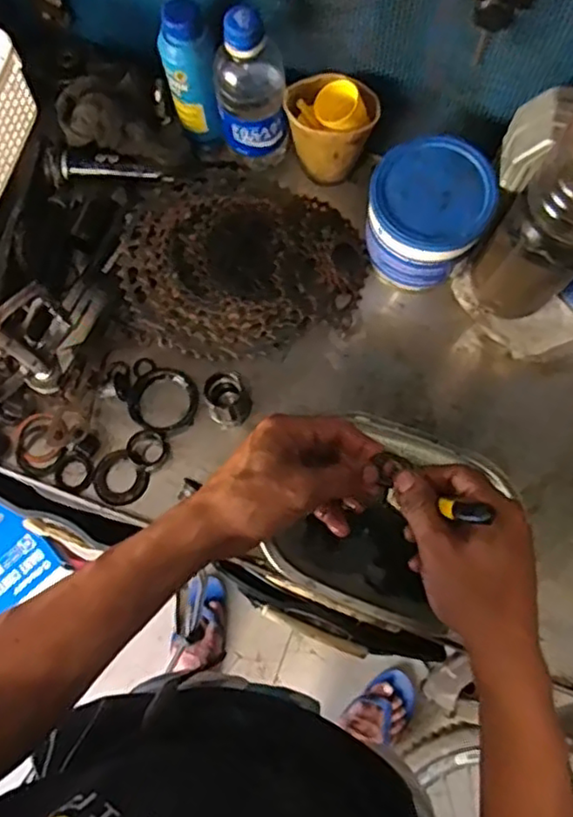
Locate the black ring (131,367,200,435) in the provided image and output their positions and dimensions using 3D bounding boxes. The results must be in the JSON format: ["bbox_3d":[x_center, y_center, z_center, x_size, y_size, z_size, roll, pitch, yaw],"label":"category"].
[{"bbox_3d":[-0.111,-0.008,0.592,0.065,0.010,0.060,0,74,2],"label":"black ring"}]

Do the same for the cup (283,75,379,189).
[{"bbox_3d":[0.041,-0.256,0.606,0.082,0.097,0.054,1,74,2],"label":"cup"}]

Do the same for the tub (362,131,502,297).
[{"bbox_3d":[0.123,-0.168,0.586,0.102,0.099,0.098,23,76,8],"label":"tub"}]

